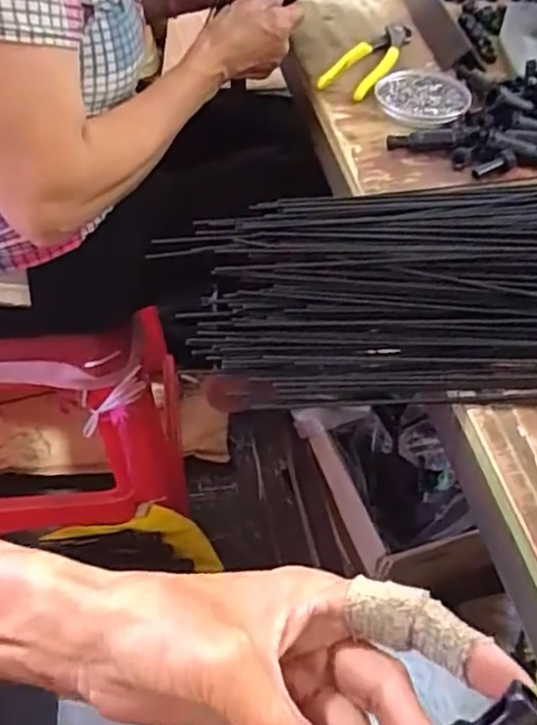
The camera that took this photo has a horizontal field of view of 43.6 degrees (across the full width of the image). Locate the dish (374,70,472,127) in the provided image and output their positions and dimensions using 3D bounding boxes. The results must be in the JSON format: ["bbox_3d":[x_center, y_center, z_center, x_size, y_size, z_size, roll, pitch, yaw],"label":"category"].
[{"bbox_3d":[0.153,-0.259,0.655,0.094,0.007,0.091,1,51,-2],"label":"dish"}]

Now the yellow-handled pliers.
[{"bbox_3d":[0.107,-0.317,0.698,0.048,0.014,0.155,25,54,17],"label":"yellow-handled pliers"}]

